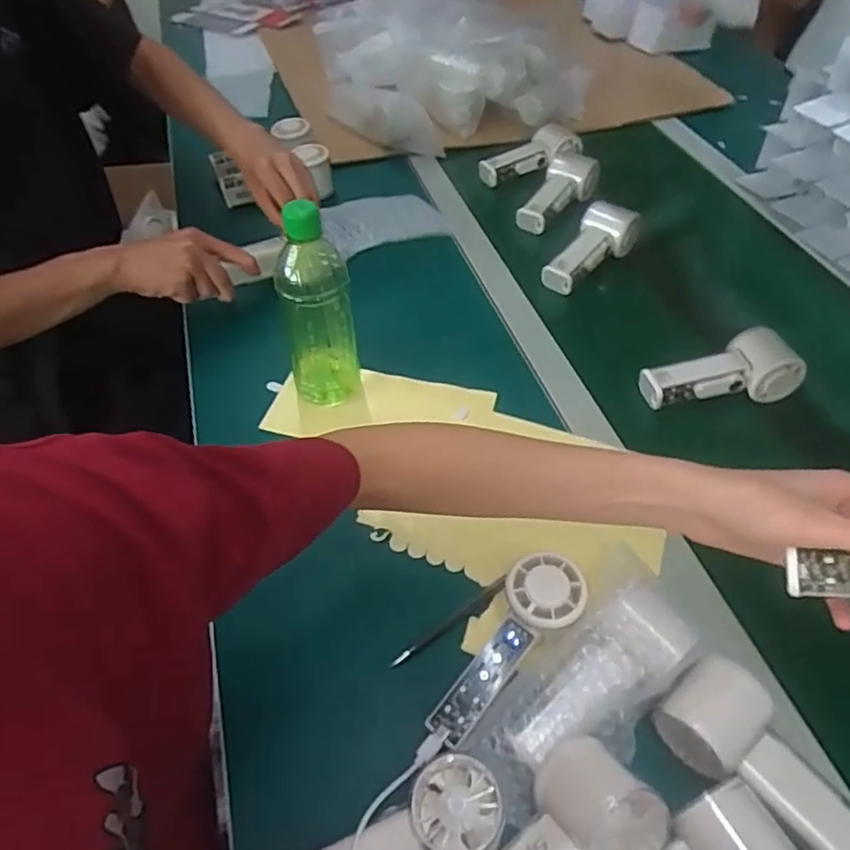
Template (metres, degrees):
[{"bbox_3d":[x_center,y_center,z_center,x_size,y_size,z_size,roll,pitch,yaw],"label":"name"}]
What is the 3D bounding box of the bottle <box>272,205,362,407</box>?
[{"bbox_3d":[-0.099,-0.108,0.597,0.066,0.199,0.059,-3,49,-4],"label":"bottle"}]

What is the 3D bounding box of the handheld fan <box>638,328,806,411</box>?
[{"bbox_3d":[0.299,-0.052,0.654,0.157,0.050,0.065,-11,50,-12],"label":"handheld fan"}]

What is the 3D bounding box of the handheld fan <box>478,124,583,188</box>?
[{"bbox_3d":[0.150,-0.405,0.962,0.152,0.045,0.069,-23,51,5],"label":"handheld fan"}]

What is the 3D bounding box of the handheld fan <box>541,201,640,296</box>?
[{"bbox_3d":[0.201,-0.218,0.807,0.062,0.047,0.153,38,71,27],"label":"handheld fan"}]

